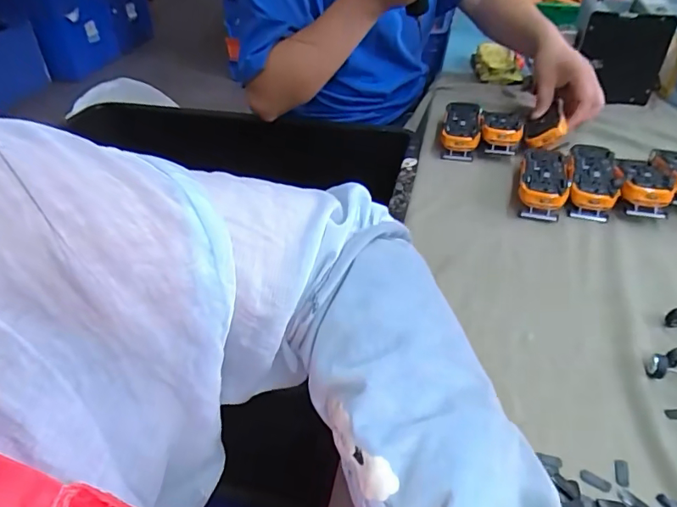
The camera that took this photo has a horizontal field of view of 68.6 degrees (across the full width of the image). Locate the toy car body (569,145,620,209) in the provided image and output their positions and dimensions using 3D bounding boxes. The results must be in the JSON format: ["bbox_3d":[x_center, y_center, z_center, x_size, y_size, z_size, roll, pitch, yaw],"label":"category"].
[{"bbox_3d":[0.315,-0.093,0.620,0.054,0.039,0.124,10,40,19],"label":"toy car body"}]

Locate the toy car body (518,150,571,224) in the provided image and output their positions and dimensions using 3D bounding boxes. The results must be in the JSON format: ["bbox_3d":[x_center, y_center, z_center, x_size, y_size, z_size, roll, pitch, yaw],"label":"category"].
[{"bbox_3d":[0.256,-0.090,0.619,0.055,0.041,0.126,9,40,18],"label":"toy car body"}]

